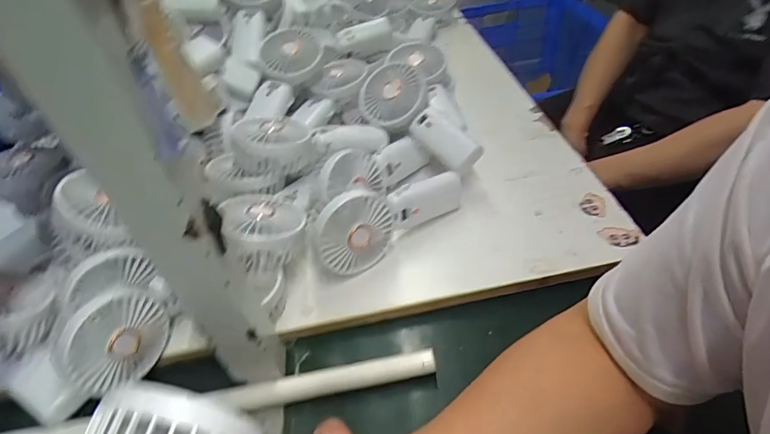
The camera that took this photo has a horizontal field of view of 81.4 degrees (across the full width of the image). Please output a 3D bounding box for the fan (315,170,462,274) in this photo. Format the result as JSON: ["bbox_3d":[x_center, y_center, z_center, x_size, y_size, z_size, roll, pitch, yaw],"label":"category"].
[{"bbox_3d":[0.009,-0.008,0.474,0.180,0.084,0.032,-32,49,-23],"label":"fan"}]

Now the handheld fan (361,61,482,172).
[{"bbox_3d":[0.044,-0.127,0.562,0.084,0.057,0.190,-32,63,-23],"label":"handheld fan"}]

